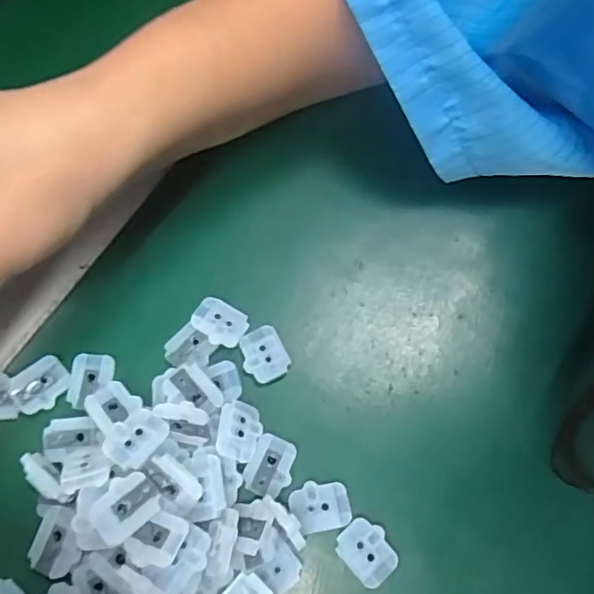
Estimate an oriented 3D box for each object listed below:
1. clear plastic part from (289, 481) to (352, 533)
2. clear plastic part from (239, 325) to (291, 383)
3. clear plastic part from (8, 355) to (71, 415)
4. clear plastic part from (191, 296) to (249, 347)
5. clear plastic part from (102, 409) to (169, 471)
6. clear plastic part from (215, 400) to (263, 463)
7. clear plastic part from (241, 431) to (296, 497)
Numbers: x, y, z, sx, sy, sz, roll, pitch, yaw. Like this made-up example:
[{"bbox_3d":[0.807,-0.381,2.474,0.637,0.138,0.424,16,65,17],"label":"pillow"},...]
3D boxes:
[{"bbox_3d":[0.009,0.076,0.205,0.021,0.004,0.016,-9,71,-4],"label":"clear plastic part"},{"bbox_3d":[-0.013,0.022,0.224,0.017,0.004,0.022,-25,73,-9],"label":"clear plastic part"},{"bbox_3d":[-0.099,0.033,0.217,0.020,0.004,0.018,-37,75,-12],"label":"clear plastic part"},{"bbox_3d":[-0.032,0.010,0.226,0.021,0.004,0.016,29,73,9],"label":"clear plastic part"},{"bbox_3d":[-0.057,0.050,0.200,0.017,0.004,0.020,30,54,11],"label":"clear plastic part"},{"bbox_3d":[-0.021,0.049,0.208,0.015,0.006,0.021,8,71,2],"label":"clear plastic part"},{"bbox_3d":[-0.010,0.063,0.209,0.016,0.004,0.022,22,72,7],"label":"clear plastic part"}]

